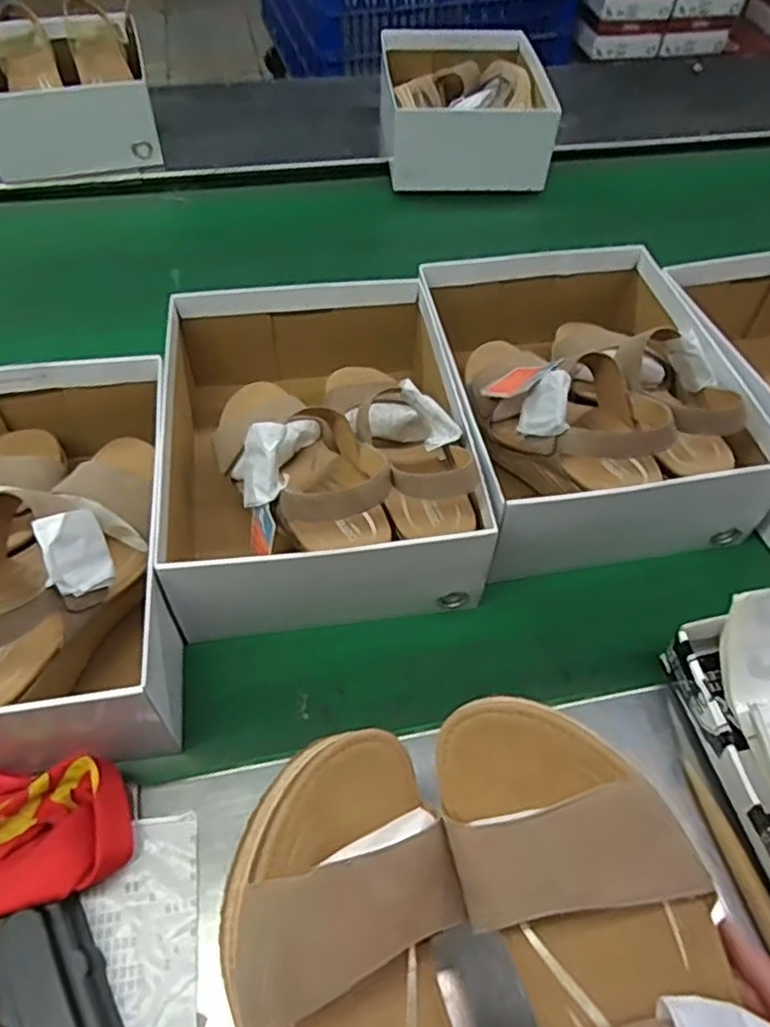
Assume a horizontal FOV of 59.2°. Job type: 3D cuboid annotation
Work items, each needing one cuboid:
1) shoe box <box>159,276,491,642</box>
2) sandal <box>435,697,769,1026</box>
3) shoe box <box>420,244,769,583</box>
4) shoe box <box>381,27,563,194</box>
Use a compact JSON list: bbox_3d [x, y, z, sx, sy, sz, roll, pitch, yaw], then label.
[{"bbox_3d":[-0.057,-0.073,0.577,0.245,0.113,0.313,-6,54,-7],"label":"shoe box"},{"bbox_3d":[0.088,0.178,0.244,0.093,0.091,0.232,-14,59,-12],"label":"sandal"},{"bbox_3d":[0.173,-0.123,0.618,0.243,0.114,0.329,-8,52,-9],"label":"shoe box"},{"bbox_3d":[0.111,-0.577,0.967,0.210,0.101,0.262,-1,51,-4],"label":"shoe box"}]

